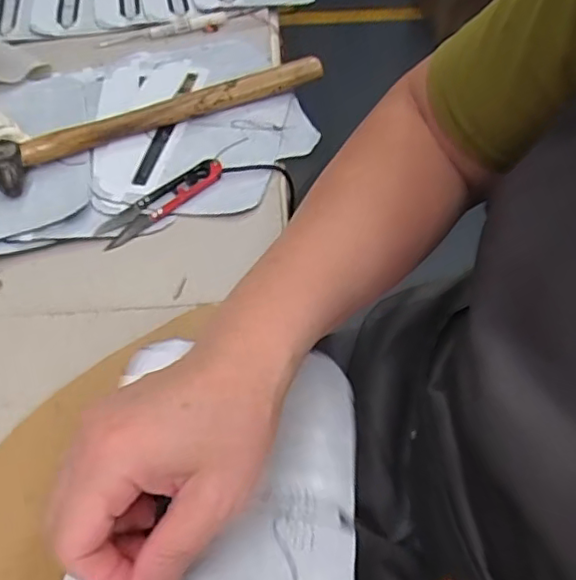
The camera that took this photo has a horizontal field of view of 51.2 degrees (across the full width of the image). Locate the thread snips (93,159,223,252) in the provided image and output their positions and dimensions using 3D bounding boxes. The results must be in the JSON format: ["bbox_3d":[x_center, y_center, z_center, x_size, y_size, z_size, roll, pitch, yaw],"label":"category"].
[{"bbox_3d":[-0.093,-0.069,0.445,0.027,0.008,0.104,36,58,28],"label":"thread snips"}]

